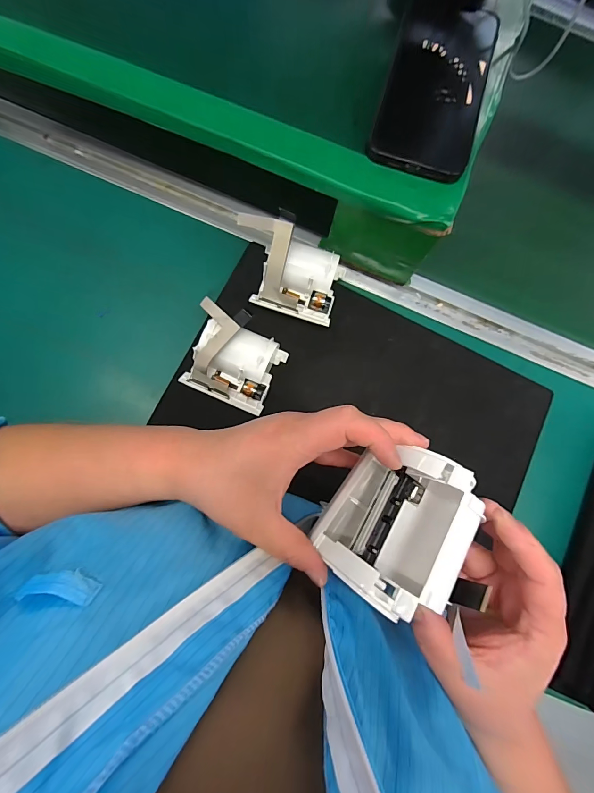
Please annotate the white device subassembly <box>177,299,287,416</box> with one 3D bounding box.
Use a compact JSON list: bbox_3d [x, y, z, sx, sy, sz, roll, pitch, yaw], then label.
[{"bbox_3d":[-0.058,-0.034,0.324,0.080,0.046,0.073,23,82,0],"label":"white device subassembly"}]

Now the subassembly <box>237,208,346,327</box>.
[{"bbox_3d":[-0.006,-0.115,0.331,0.095,0.061,0.065,16,82,-1],"label":"subassembly"}]

